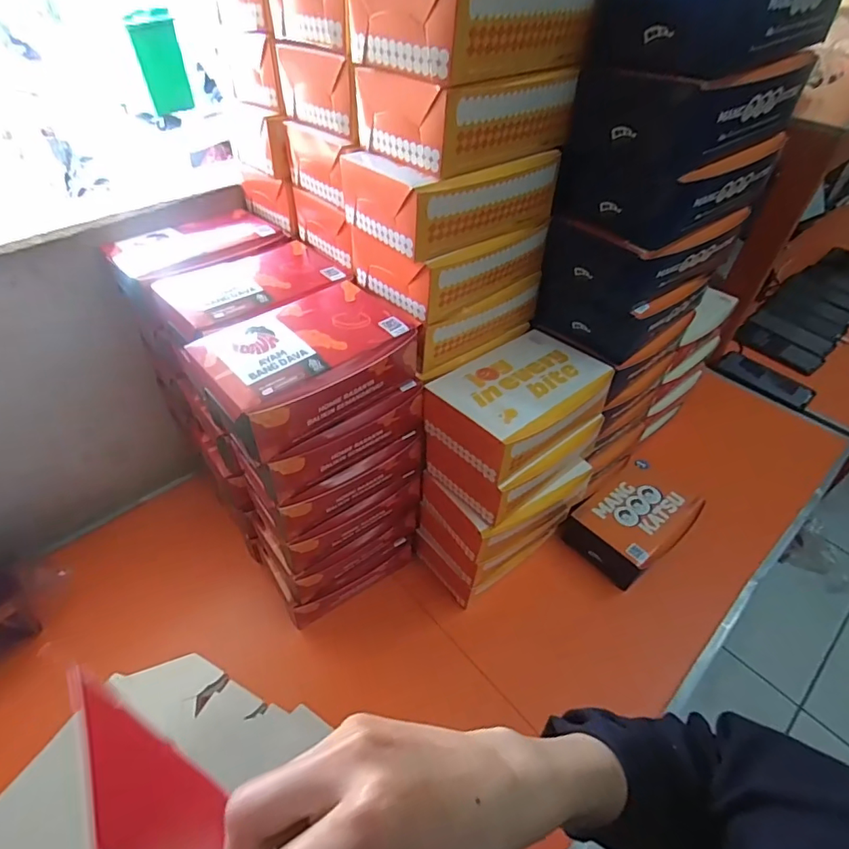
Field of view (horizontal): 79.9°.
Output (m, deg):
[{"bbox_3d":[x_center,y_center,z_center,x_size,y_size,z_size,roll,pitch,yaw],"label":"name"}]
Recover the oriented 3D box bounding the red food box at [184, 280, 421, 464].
[{"bbox_3d":[-0.104,-0.057,0.462,0.192,0.060,0.119,-33,55,-29],"label":"red food box"}]

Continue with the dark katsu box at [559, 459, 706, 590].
[{"bbox_3d":[0.297,0.139,0.721,0.178,0.067,0.116,-28,52,-25],"label":"dark katsu box"}]

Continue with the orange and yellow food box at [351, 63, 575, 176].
[{"bbox_3d":[0.035,-0.275,0.436,0.150,0.062,0.113,-33,55,-29],"label":"orange and yellow food box"}]

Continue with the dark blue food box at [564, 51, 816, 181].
[{"bbox_3d":[0.229,-0.277,0.447,0.155,0.076,0.122,-28,53,-26],"label":"dark blue food box"}]

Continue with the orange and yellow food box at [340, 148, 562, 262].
[{"bbox_3d":[0.029,-0.221,0.470,0.175,0.066,0.125,-28,53,-26],"label":"orange and yellow food box"}]

